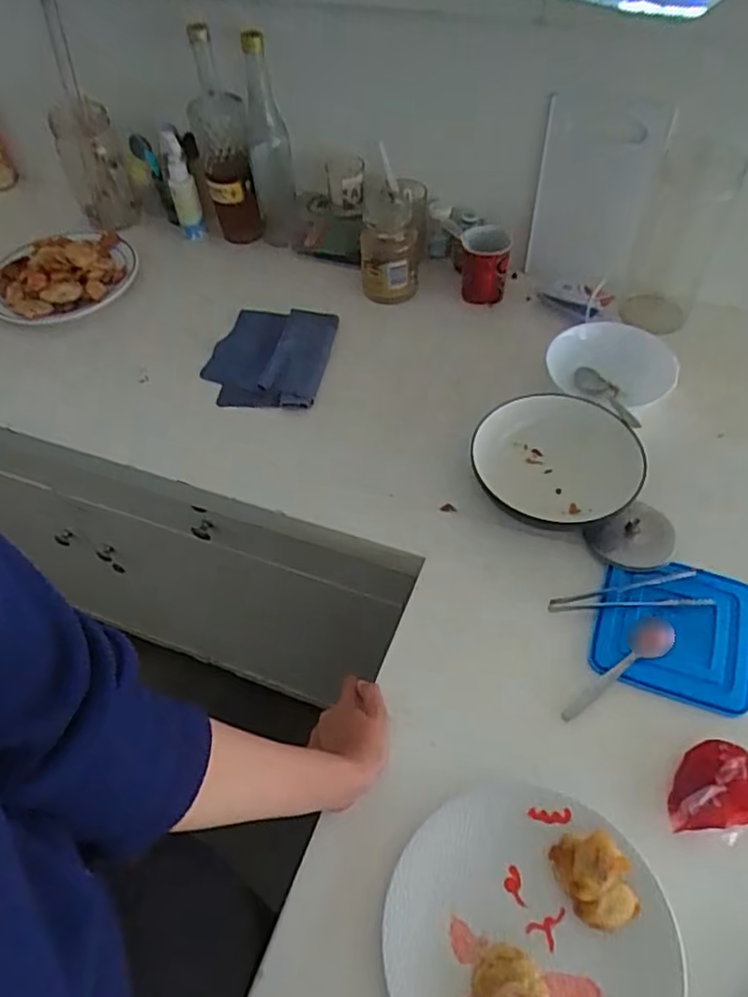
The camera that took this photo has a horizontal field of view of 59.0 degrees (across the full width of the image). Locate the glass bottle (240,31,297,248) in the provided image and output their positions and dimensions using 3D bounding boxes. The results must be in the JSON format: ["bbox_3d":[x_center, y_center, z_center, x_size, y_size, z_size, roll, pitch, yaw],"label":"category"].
[{"bbox_3d":[-0.141,-0.463,0.898,0.056,0.280,0.055,-9,53,-2],"label":"glass bottle"}]

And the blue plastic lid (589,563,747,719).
[{"bbox_3d":[0.278,0.121,0.609,0.137,0.008,0.132,14,55,14],"label":"blue plastic lid"}]

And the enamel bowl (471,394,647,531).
[{"bbox_3d":[0.195,-0.037,0.702,0.167,0.058,0.155,-2,52,2],"label":"enamel bowl"}]

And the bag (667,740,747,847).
[{"bbox_3d":[0.268,0.229,0.517,0.086,0.026,0.062,-28,56,-17],"label":"bag"}]

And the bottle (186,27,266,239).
[{"bbox_3d":[-0.205,-0.478,0.894,0.070,0.260,0.068,-13,54,-5],"label":"bottle"}]

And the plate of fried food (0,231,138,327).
[{"bbox_3d":[-0.446,-0.324,0.939,0.201,0.045,0.185,-2,52,2],"label":"plate of fried food"}]

